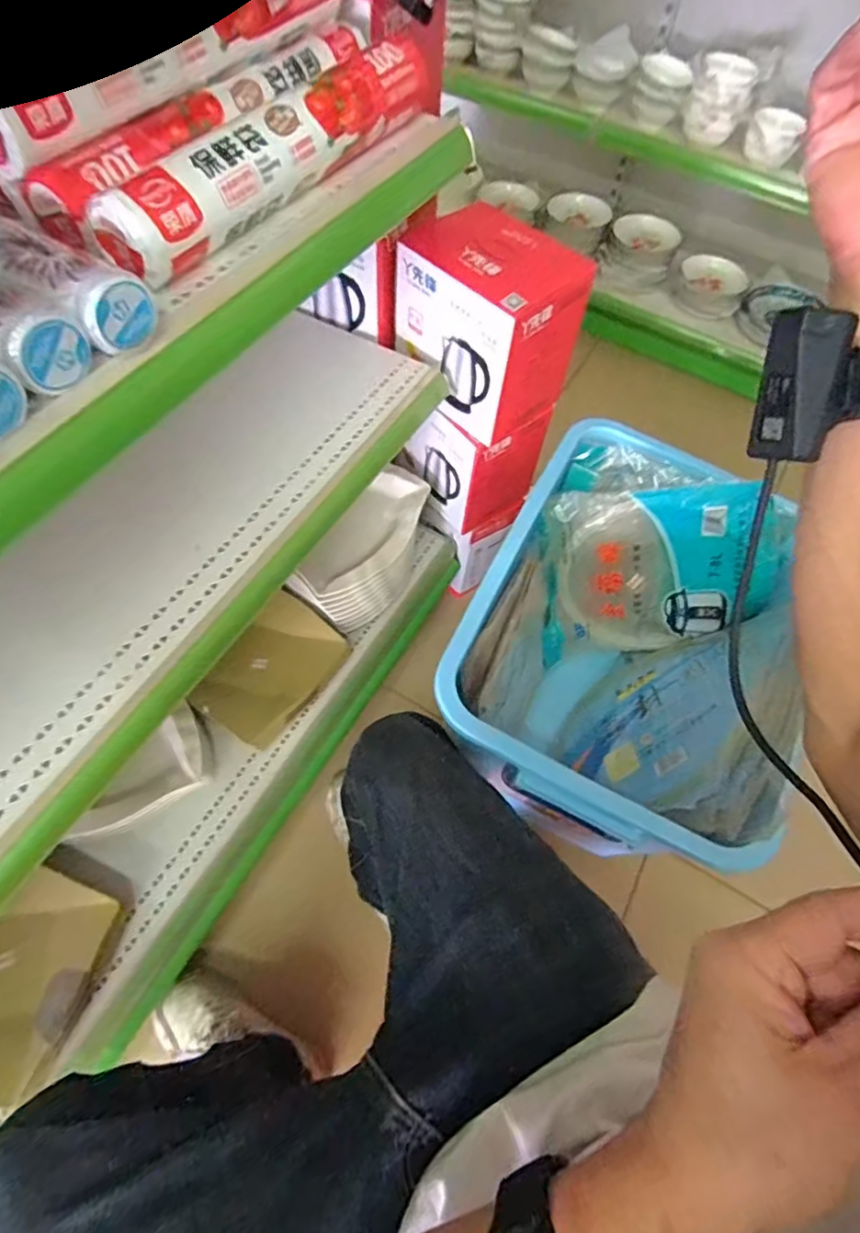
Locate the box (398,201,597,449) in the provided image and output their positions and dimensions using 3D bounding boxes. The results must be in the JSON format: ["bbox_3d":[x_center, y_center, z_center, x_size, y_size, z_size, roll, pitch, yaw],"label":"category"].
[{"bbox_3d":[0.080,-0.411,0.833,0.163,0.201,0.206,-39,70,-23],"label":"box"}]

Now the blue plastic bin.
[{"bbox_3d":[0.224,0.044,0.790,0.315,0.314,0.491,23,61,9],"label":"blue plastic bin"}]

